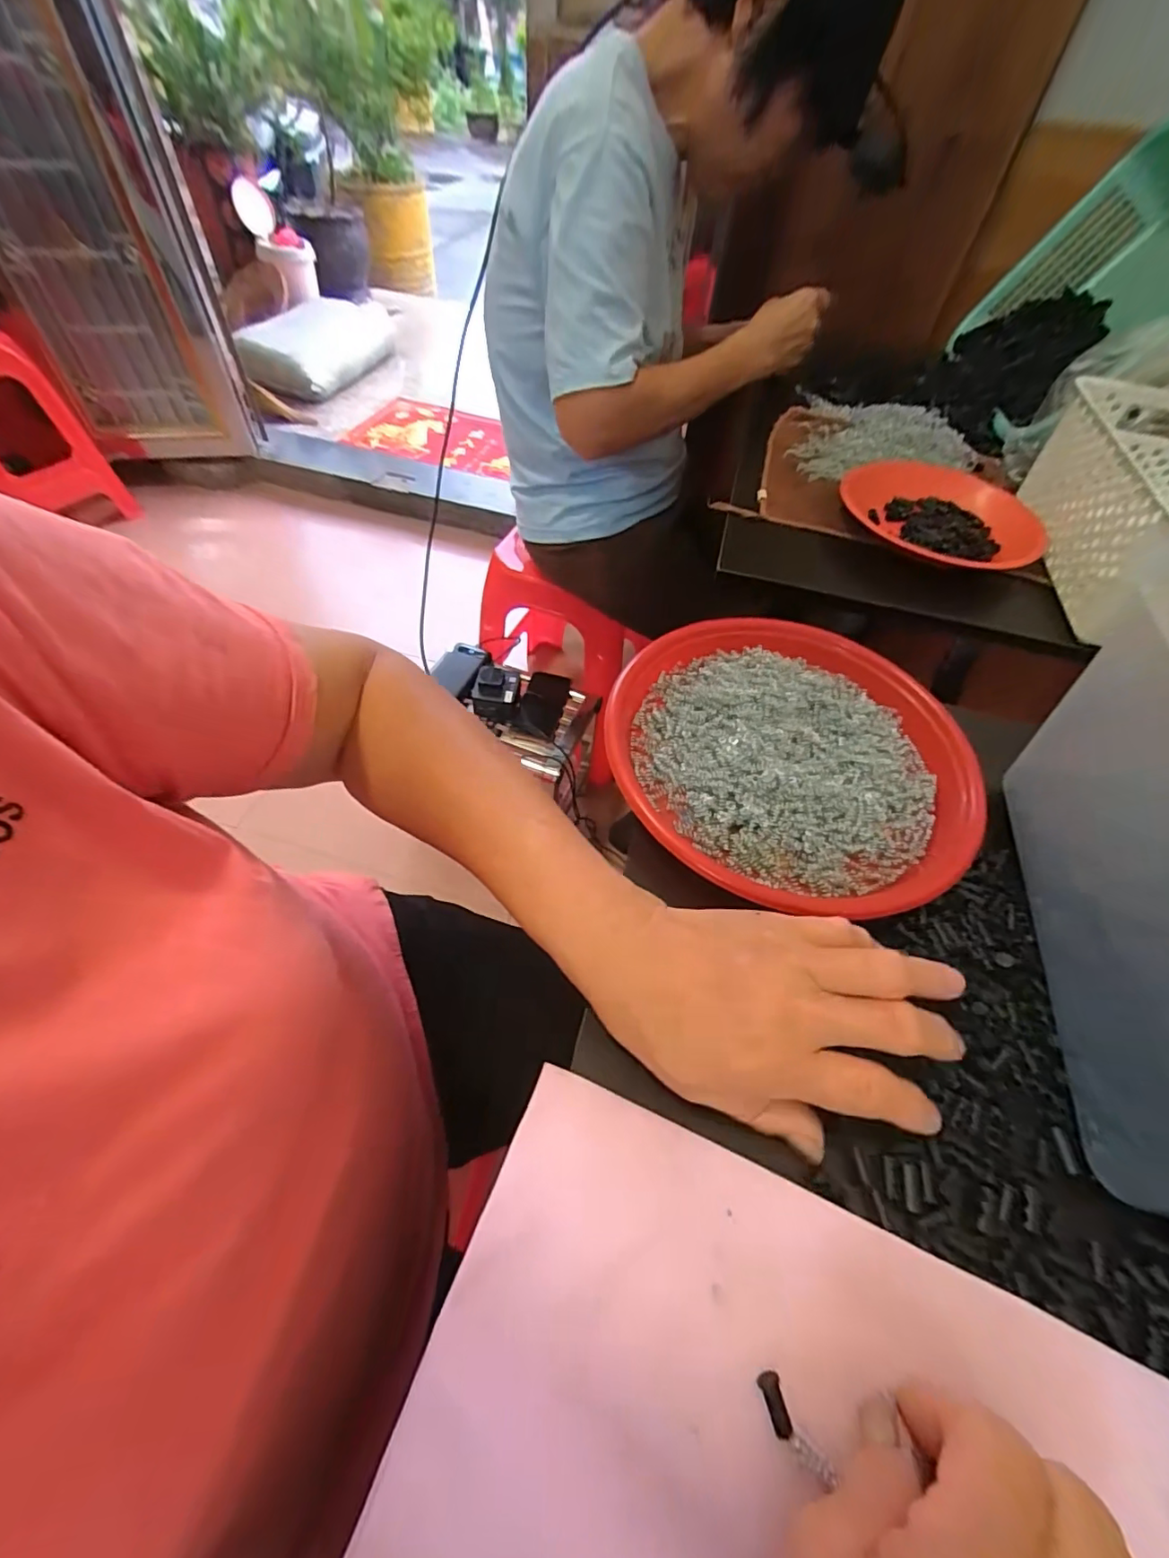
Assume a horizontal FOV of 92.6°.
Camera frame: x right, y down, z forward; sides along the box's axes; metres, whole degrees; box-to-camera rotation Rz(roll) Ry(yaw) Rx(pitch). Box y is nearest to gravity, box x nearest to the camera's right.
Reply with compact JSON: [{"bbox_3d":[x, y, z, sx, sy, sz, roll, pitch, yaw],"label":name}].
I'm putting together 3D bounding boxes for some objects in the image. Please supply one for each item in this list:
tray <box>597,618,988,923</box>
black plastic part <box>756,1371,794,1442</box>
[{"bbox_3d":[0.137,-0.017,0.378,0.238,0.033,0.228,2,54,-3],"label":"tray"},{"bbox_3d":[0.070,0.228,0.204,0.007,0.004,0.017,-12,54,-9],"label":"black plastic part"}]

